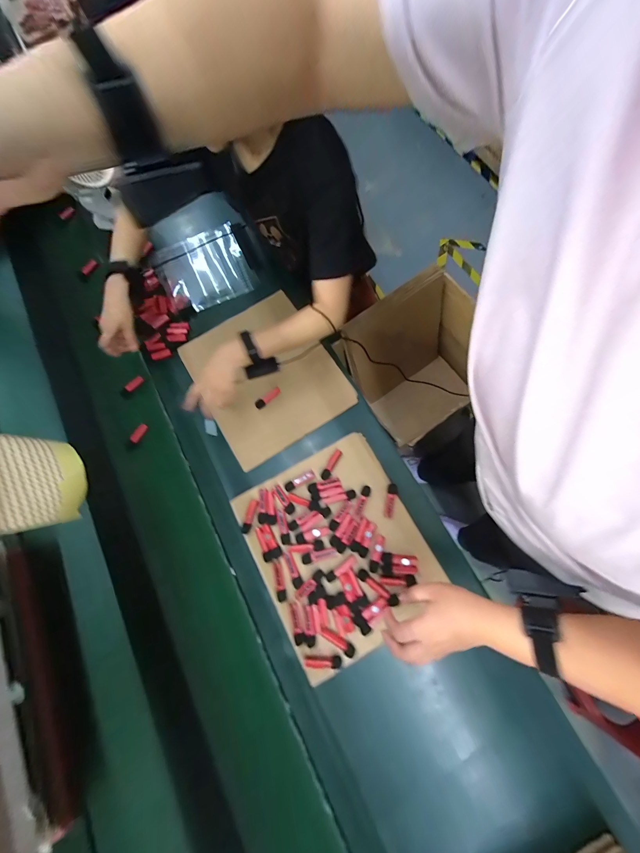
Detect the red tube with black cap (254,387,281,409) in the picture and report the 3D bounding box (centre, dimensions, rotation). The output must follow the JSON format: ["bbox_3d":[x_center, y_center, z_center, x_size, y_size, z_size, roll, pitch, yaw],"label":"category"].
[{"bbox_3d":[-0.116,-0.064,0.682,0.065,0.013,0.020,-41,80,-8],"label":"red tube with black cap"}]

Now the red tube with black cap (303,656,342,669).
[{"bbox_3d":[0.005,0.403,0.520,0.062,0.010,0.016,1,77,1],"label":"red tube with black cap"}]

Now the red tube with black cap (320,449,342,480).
[{"bbox_3d":[0.023,0.077,0.615,0.016,0.016,0.065,30,79,8],"label":"red tube with black cap"}]

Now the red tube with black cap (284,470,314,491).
[{"bbox_3d":[-0.041,0.107,0.603,0.063,0.014,0.020,-27,78,-5],"label":"red tube with black cap"}]

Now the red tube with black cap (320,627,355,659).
[{"bbox_3d":[0.031,0.371,0.525,0.068,0.012,0.017,35,80,8],"label":"red tube with black cap"}]

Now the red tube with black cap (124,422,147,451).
[{"bbox_3d":[-0.417,0.024,0.691,0.017,0.013,0.067,32,79,8],"label":"red tube with black cap"}]

